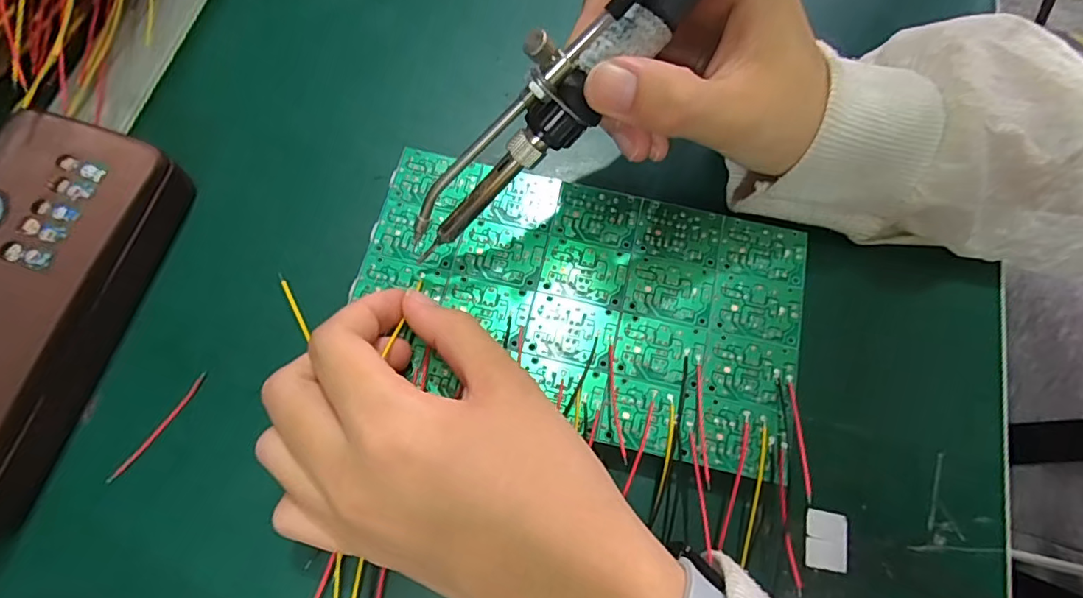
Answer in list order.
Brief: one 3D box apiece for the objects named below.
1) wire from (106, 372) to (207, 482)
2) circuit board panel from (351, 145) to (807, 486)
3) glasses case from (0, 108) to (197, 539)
[{"bbox_3d":[-0.145,0.049,0.205,0.004,0.004,0.048,32,74,10],"label":"wire"},{"bbox_3d":[0.015,0.000,0.215,0.172,0.004,0.100,13,72,3],"label":"circuit board panel"},{"bbox_3d":[-0.192,0.006,0.199,0.061,0.039,0.148,14,72,4],"label":"glasses case"}]

